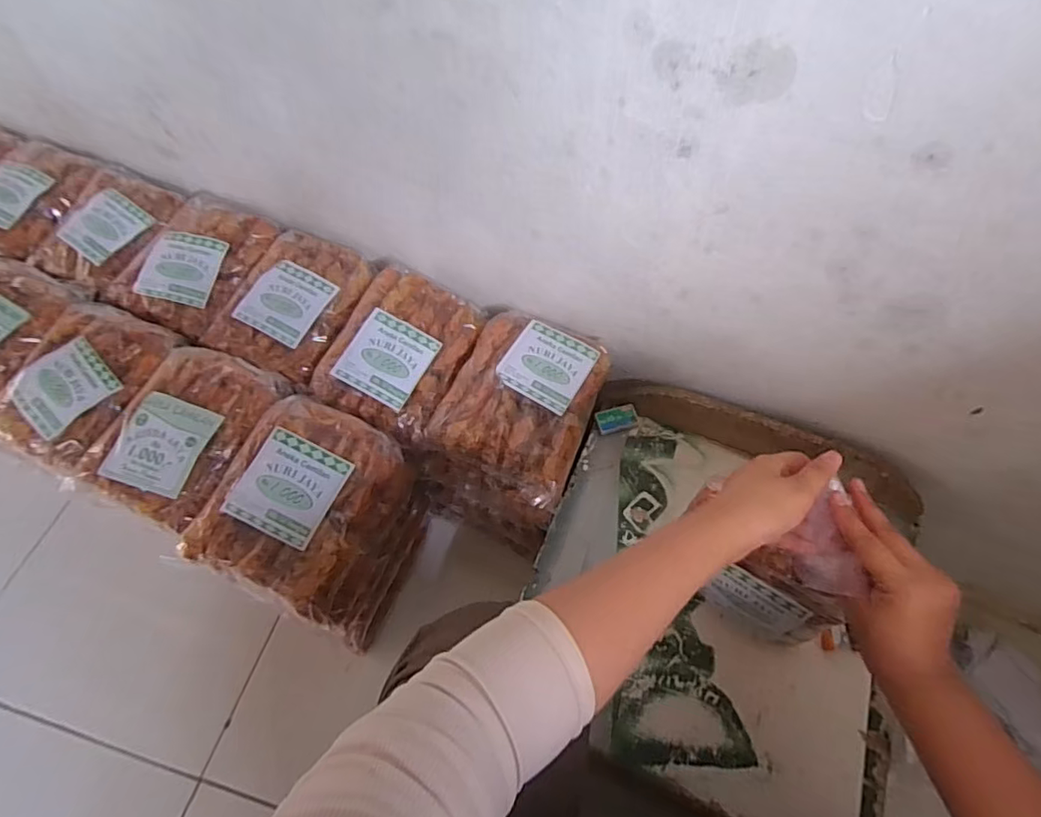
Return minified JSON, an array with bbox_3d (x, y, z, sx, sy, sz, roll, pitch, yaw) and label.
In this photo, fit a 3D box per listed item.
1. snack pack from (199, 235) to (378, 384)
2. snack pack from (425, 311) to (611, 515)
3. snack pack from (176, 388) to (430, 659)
[{"bbox_3d":[-0.297,-0.140,0.736,0.170,0.040,0.194,18,61,10],"label":"snack pack"},{"bbox_3d":[0.003,-0.006,0.690,0.164,0.096,0.204,19,61,10],"label":"snack pack"},{"bbox_3d":[-0.235,0.137,0.672,0.151,0.245,0.192,20,61,11],"label":"snack pack"}]

